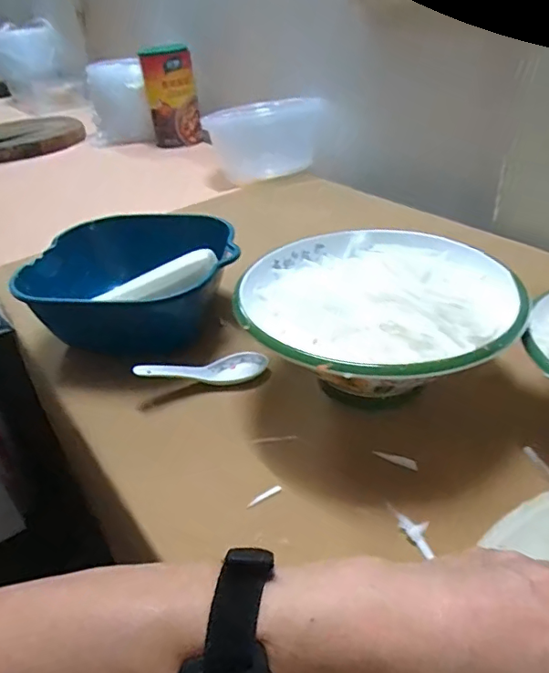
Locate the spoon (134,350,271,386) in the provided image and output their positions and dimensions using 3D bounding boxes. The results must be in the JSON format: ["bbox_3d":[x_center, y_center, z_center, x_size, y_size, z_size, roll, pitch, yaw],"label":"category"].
[{"bbox_3d":[-0.070,0.032,0.498,0.124,0.021,0.036,-2,34,-24],"label":"spoon"}]

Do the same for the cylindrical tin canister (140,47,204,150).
[{"bbox_3d":[-0.239,-0.562,1.218,0.108,0.207,0.094,-13,35,-12],"label":"cylindrical tin canister"}]

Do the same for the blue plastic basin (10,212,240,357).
[{"bbox_3d":[-0.156,-0.063,0.586,0.218,0.096,0.147,-12,35,-10],"label":"blue plastic basin"}]

